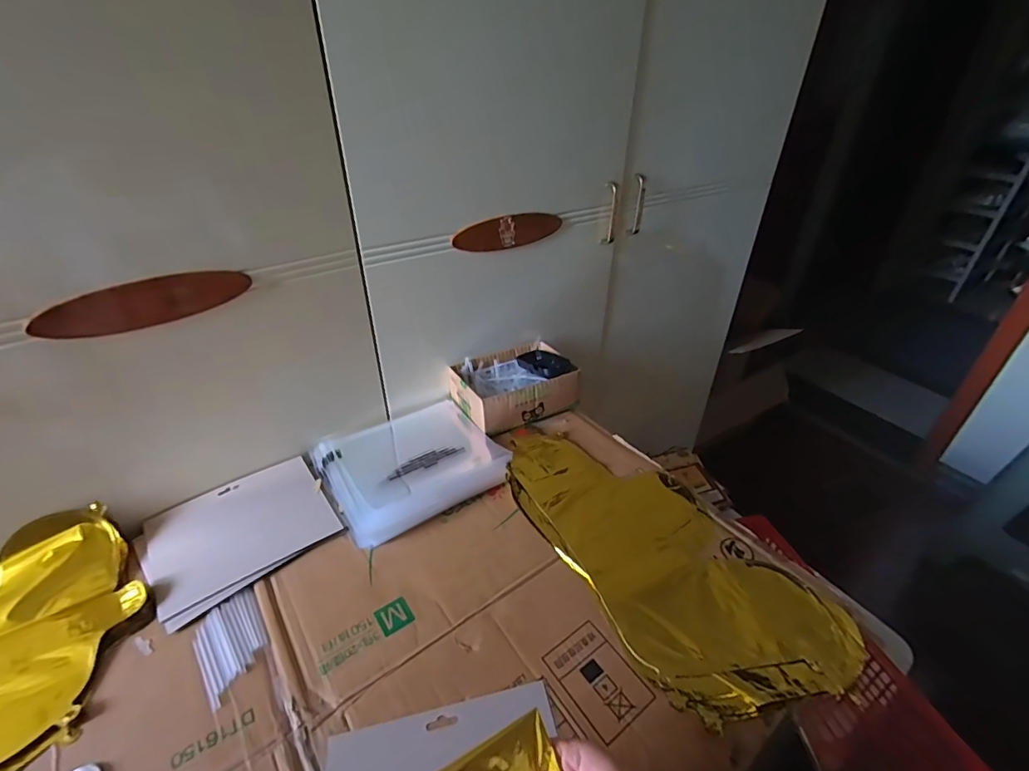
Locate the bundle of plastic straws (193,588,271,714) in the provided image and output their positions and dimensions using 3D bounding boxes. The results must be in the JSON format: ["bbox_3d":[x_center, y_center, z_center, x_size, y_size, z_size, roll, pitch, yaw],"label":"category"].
[{"bbox_3d":[-0.281,0.255,0.474,0.060,0.004,0.101,-23,42,-31],"label":"bundle of plastic straws"}]

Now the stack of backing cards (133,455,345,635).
[{"bbox_3d":[-0.335,0.172,0.585,0.201,0.007,0.168,-28,44,-36],"label":"stack of backing cards"}]

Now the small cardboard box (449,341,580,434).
[{"bbox_3d":[-0.002,-0.004,0.791,0.184,0.077,0.138,-17,39,-25],"label":"small cardboard box"}]

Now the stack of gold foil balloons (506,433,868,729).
[{"bbox_3d":[0.157,0.189,0.580,0.217,0.011,0.431,-22,41,-30],"label":"stack of gold foil balloons"}]

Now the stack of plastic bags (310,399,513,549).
[{"bbox_3d":[-0.147,0.098,0.680,0.231,0.025,0.217,-22,41,-30],"label":"stack of plastic bags"}]

